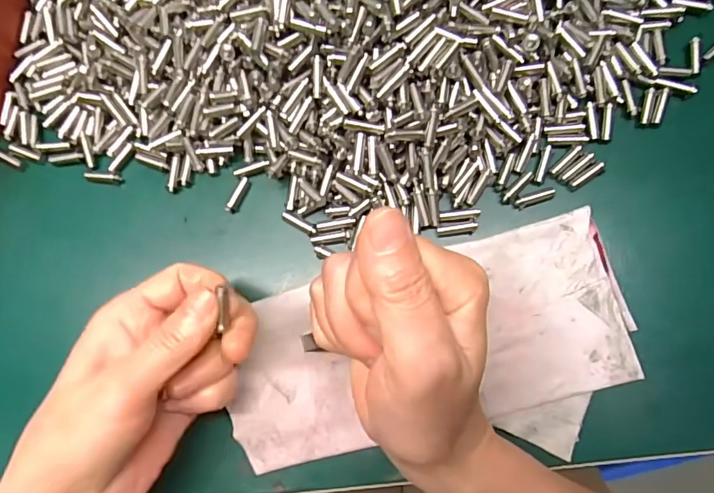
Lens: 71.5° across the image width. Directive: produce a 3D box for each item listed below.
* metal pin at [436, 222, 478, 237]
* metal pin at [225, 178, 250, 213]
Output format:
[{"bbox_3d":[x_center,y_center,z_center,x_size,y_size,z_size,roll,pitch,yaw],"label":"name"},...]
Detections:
[{"bbox_3d":[0.053,-0.009,0.261,0.021,0.004,0.006,-7,81,17],"label":"metal pin"},{"bbox_3d":[-0.066,-0.029,0.276,0.004,0.005,0.021,28,85,8],"label":"metal pin"}]

